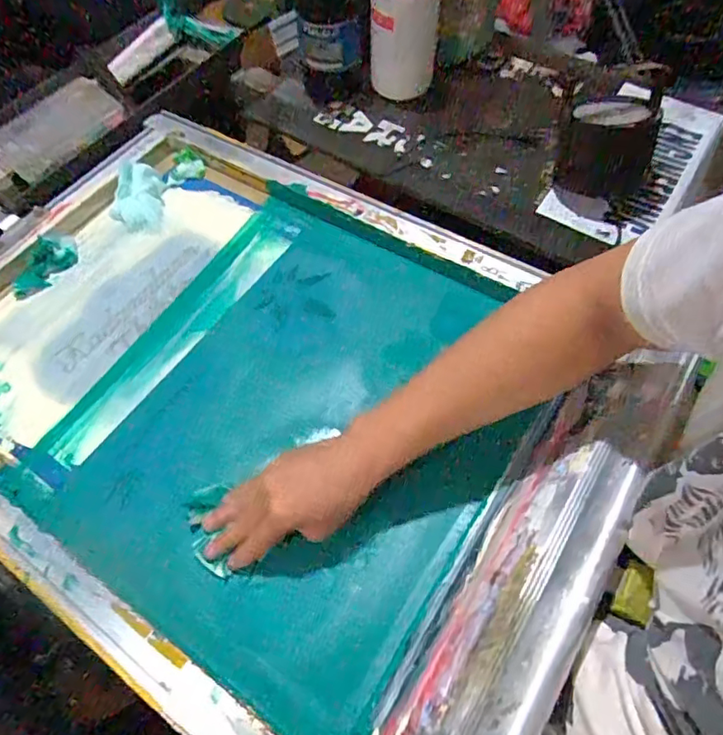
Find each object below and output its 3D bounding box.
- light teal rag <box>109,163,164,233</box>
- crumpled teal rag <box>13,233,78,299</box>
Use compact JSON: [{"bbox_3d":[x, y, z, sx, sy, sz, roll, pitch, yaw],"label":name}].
[{"bbox_3d":[-0.293,-0.221,0.702,0.068,0.038,0.101,-11,59,-5],"label":"light teal rag"},{"bbox_3d":[-0.385,-0.129,0.665,0.045,0.033,0.098,18,62,10],"label":"crumpled teal rag"}]

